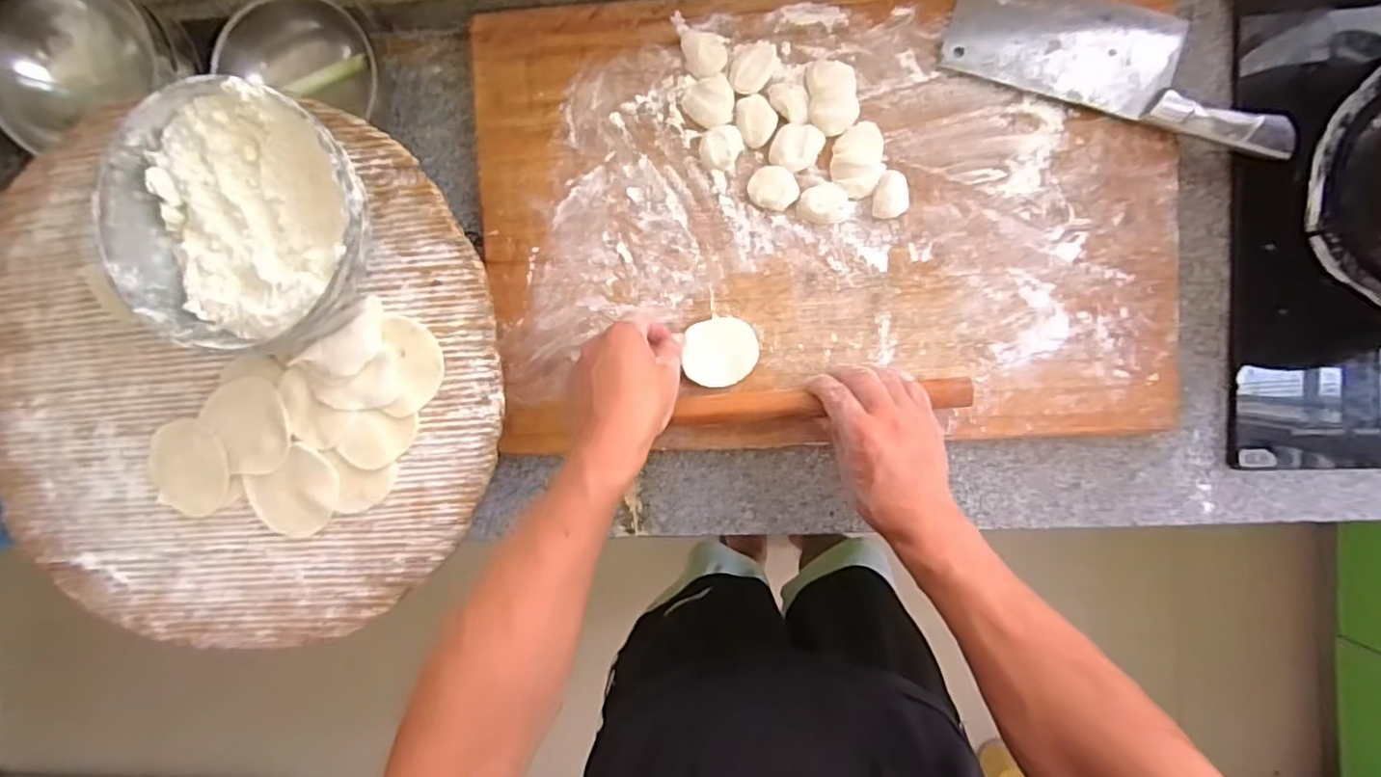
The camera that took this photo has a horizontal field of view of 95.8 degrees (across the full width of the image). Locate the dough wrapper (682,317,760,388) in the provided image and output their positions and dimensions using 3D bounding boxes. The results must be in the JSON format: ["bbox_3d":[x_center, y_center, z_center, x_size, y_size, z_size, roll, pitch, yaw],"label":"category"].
[{"bbox_3d":[0.027,-0.032,0.547,0.063,0.005,0.059,0,94,-7],"label":"dough wrapper"}]

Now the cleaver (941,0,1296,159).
[{"bbox_3d":[0.356,-0.272,0.514,0.283,0.030,0.091,18,94,2],"label":"cleaver"}]

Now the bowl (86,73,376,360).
[{"bbox_3d":[-0.295,-0.114,0.426,0.166,0.078,0.166,0,99,1],"label":"bowl"}]

